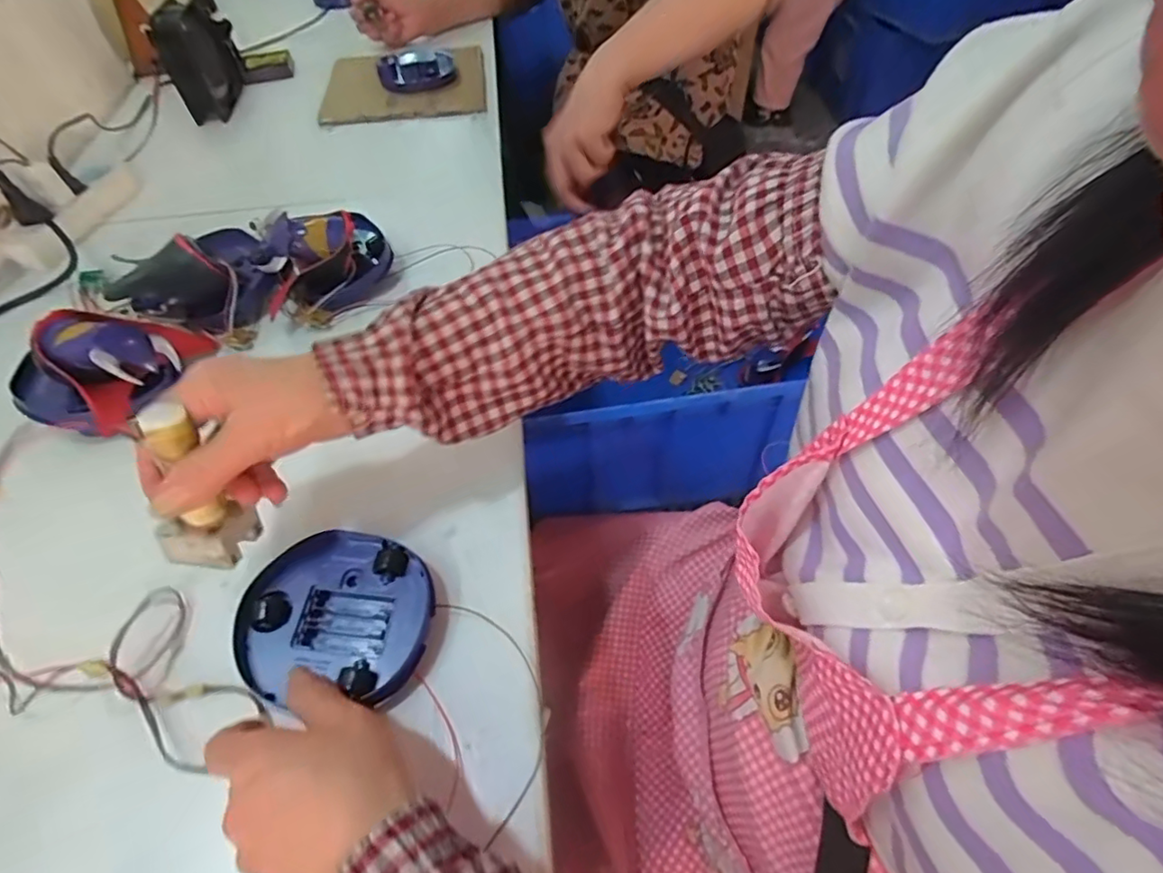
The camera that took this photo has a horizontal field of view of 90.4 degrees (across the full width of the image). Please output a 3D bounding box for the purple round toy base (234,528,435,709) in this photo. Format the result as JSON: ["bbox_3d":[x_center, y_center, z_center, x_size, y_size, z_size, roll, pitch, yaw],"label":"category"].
[{"bbox_3d":[-0.145,0.109,0.350,0.104,0.027,0.101,-2,53,2],"label":"purple round toy base"}]

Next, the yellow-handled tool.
[{"bbox_3d":[-0.217,0.029,0.317,0.038,0.093,0.031,0,33,4],"label":"yellow-handled tool"}]

